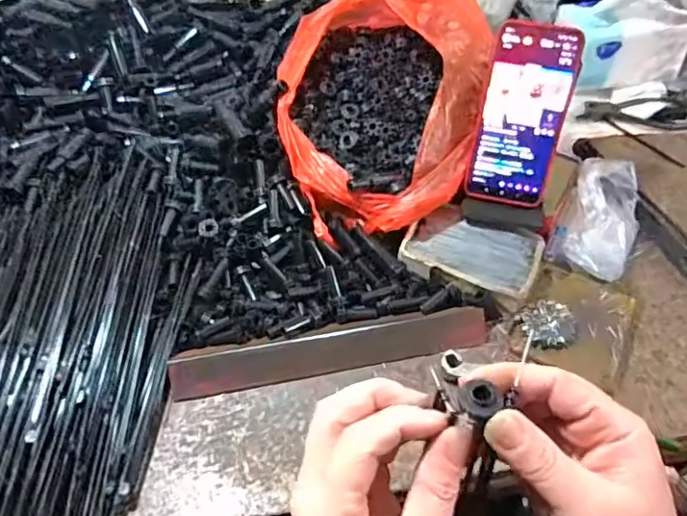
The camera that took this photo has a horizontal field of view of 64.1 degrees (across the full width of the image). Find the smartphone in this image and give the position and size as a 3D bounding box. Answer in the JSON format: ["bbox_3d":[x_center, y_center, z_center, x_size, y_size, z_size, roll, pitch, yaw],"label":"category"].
[{"bbox_3d":[0.169,-0.133,0.520,0.080,0.163,0.009,11,22,8],"label":"smartphone"}]

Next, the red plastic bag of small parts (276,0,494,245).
[{"bbox_3d":[0.039,-0.171,0.569,0.203,0.137,0.280,4,59,2],"label":"red plastic bag of small parts"}]

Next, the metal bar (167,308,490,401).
[{"bbox_3d":[-0.010,0.083,0.504,0.287,0.023,0.037,-10,53,-6],"label":"metal bar"}]

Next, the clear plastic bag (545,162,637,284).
[{"bbox_3d":[0.266,-0.034,0.569,0.081,0.070,0.131,20,56,17],"label":"clear plastic bag"}]

